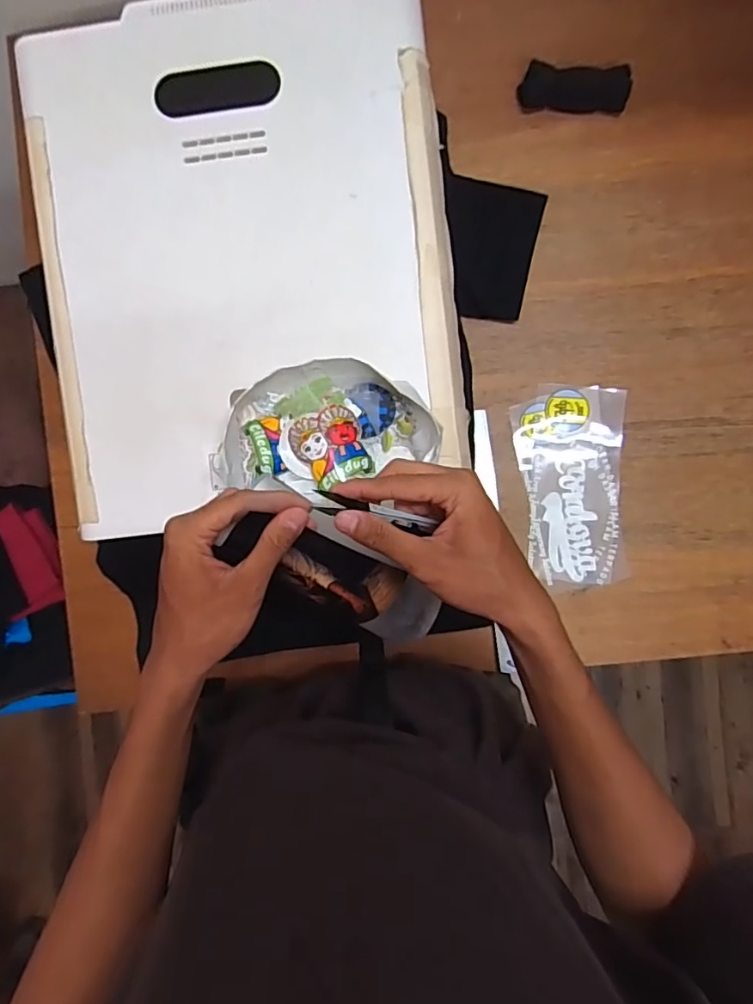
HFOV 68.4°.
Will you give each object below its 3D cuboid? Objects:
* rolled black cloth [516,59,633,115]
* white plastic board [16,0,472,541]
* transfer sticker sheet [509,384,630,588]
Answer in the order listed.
[{"bbox_3d":[0.242,-0.504,0.678,0.127,0.035,0.041,7,91,2],"label":"rolled black cloth"},{"bbox_3d":[-0.127,-0.240,0.544,0.398,0.014,0.480,-7,93,2],"label":"white plastic board"},{"bbox_3d":[0.244,-0.020,0.698,0.135,0.010,0.248,-1,90,4],"label":"transfer sticker sheet"}]

